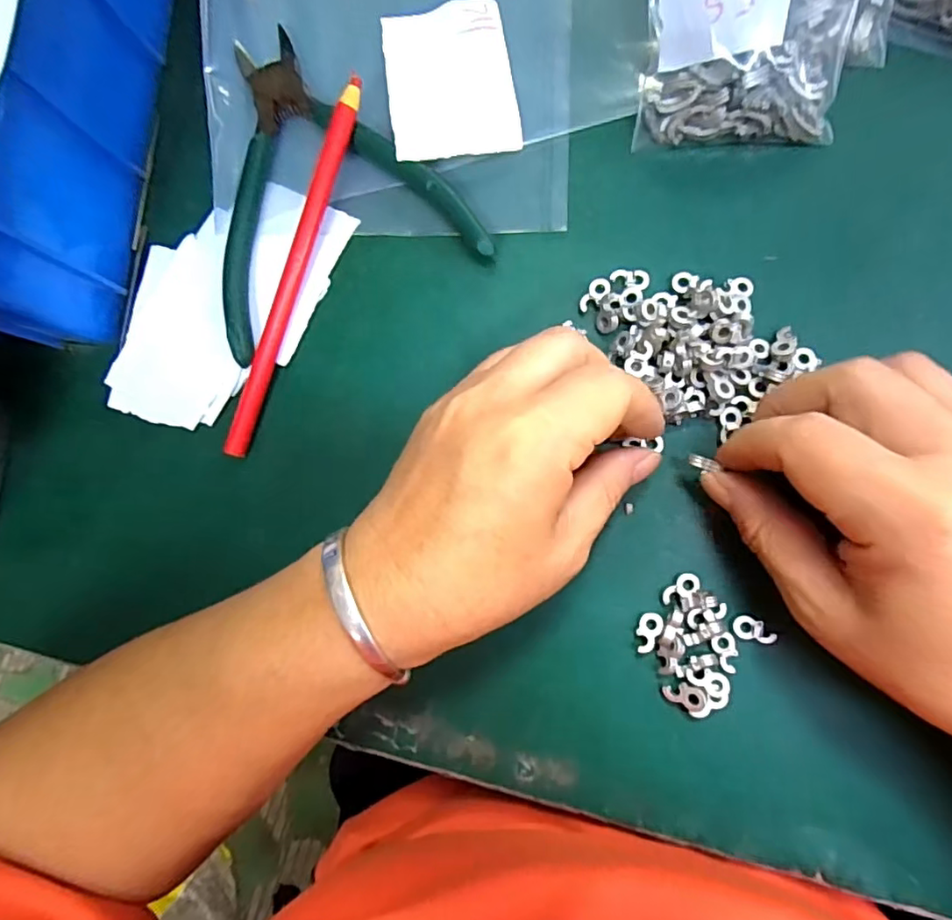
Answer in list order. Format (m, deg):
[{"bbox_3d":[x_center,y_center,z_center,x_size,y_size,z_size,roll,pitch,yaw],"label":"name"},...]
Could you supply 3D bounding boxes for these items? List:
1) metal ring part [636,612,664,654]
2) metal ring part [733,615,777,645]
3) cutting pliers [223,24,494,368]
[{"bbox_3d":[0.066,0.066,0.220,0.008,0.005,0.015,20,88,8],"label":"metal ring part"},{"bbox_3d":[0.105,0.064,0.214,0.015,0.004,0.009,11,87,7],"label":"metal ring part"},{"bbox_3d":[-0.073,-0.125,0.249,0.114,0.010,0.135,-24,83,4],"label":"cutting pliers"}]

